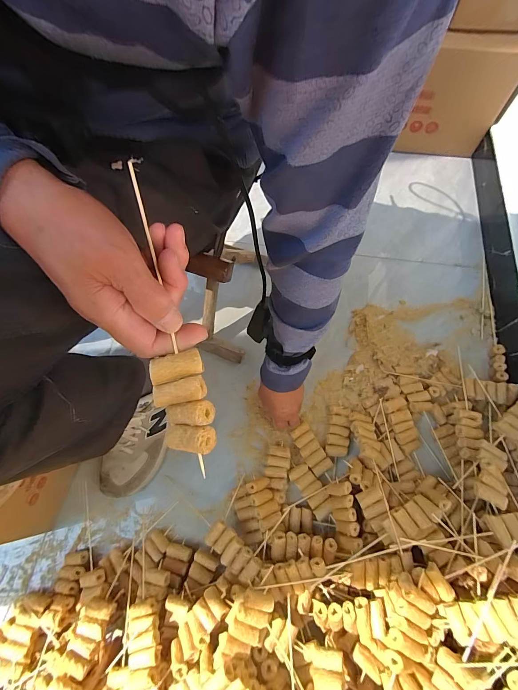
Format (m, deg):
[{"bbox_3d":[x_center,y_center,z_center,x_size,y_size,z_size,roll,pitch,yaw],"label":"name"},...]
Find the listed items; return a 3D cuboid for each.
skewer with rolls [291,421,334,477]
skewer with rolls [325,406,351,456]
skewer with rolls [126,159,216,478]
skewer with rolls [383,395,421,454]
[{"bbox_3d":[0.092,0.187,0.567,0.038,0.012,0.087,-27,67,-9],"label":"skewer with rolls"},{"bbox_3d":[0.146,0.160,0.584,0.039,0.019,0.087,8,68,5],"label":"skewer with rolls"},{"bbox_3d":[-0.069,-0.018,0.231,0.038,0.019,0.212,-13,92,-4],"label":"skewer with rolls"},{"bbox_3d":[0.256,0.143,0.567,0.045,0.024,0.095,-11,68,-3],"label":"skewer with rolls"}]

